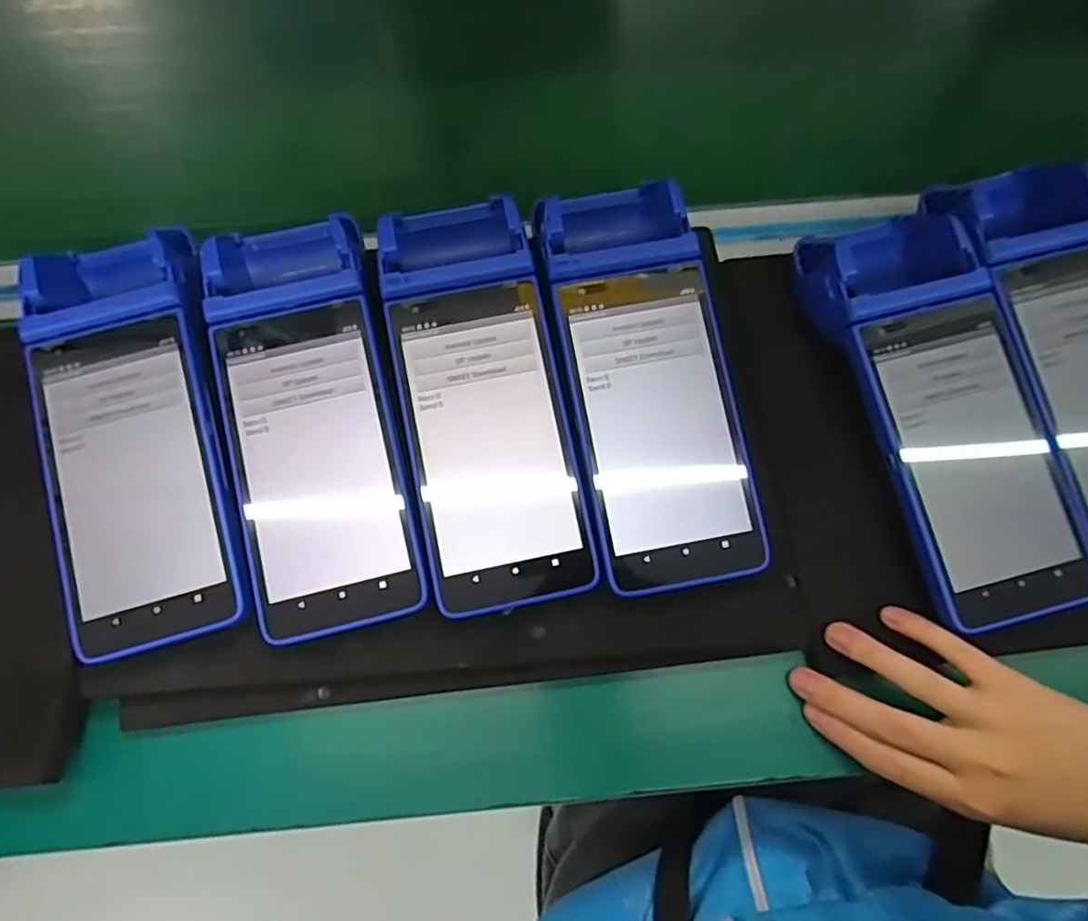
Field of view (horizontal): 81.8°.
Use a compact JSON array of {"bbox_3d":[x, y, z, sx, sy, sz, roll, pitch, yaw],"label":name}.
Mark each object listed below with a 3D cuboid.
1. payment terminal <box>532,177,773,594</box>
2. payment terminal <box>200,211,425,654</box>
[{"bbox_3d":[0.050,-0.049,0.328,0.079,0.054,0.222,-11,72,-4],"label":"payment terminal"},{"bbox_3d":[-0.119,-0.030,0.317,0.081,0.043,0.223,-12,72,-4],"label":"payment terminal"}]

